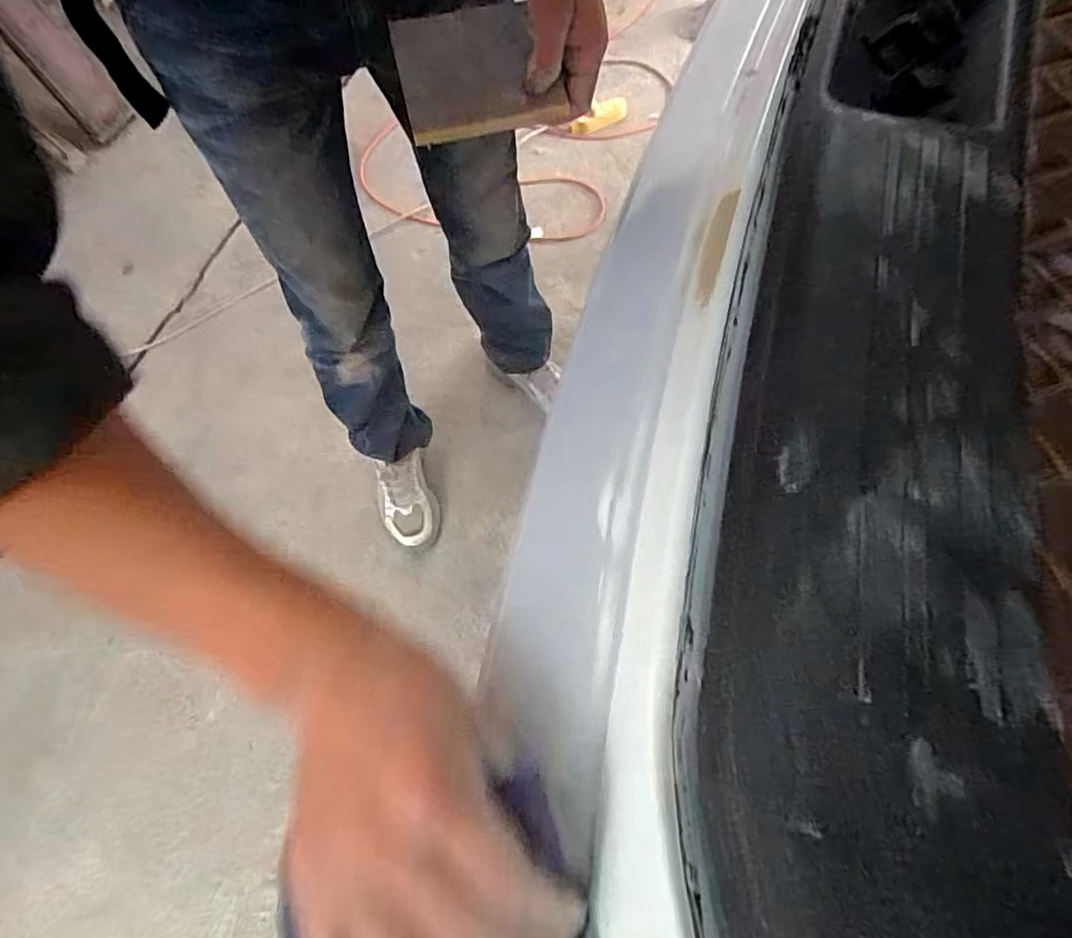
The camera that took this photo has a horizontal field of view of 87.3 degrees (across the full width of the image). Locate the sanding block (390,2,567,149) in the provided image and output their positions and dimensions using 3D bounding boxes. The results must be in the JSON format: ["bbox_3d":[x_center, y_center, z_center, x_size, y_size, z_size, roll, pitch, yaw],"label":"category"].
[{"bbox_3d":[-0.045,-0.296,0.417,0.110,0.009,0.083,-12,99,1],"label":"sanding block"}]

